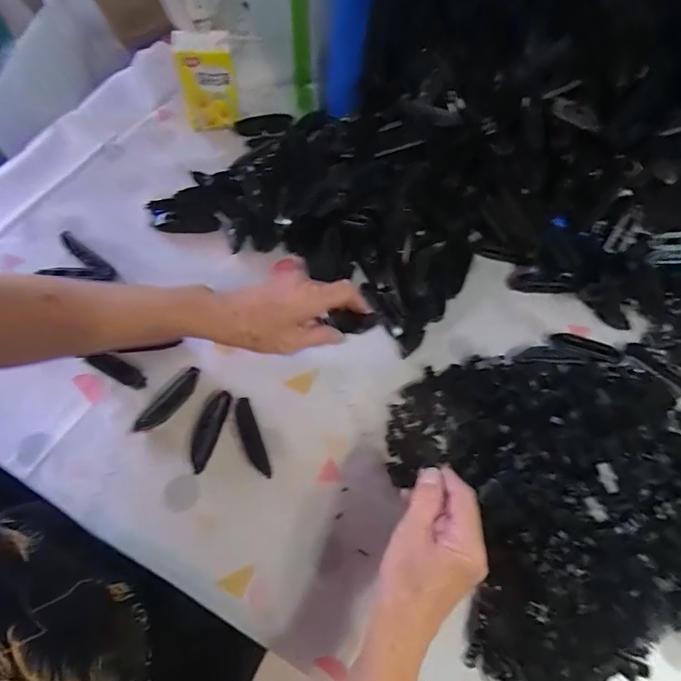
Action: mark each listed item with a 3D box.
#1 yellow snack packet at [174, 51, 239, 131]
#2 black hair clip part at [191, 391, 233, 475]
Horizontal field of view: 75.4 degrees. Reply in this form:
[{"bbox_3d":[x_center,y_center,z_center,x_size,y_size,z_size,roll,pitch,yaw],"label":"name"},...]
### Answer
[{"bbox_3d":[-0.175,-0.328,0.585,0.074,0.120,0.027,-3,69,-4],"label":"yellow snack packet"},{"bbox_3d":[-0.129,0.087,0.431,0.021,0.008,0.079,16,65,4],"label":"black hair clip part"}]

